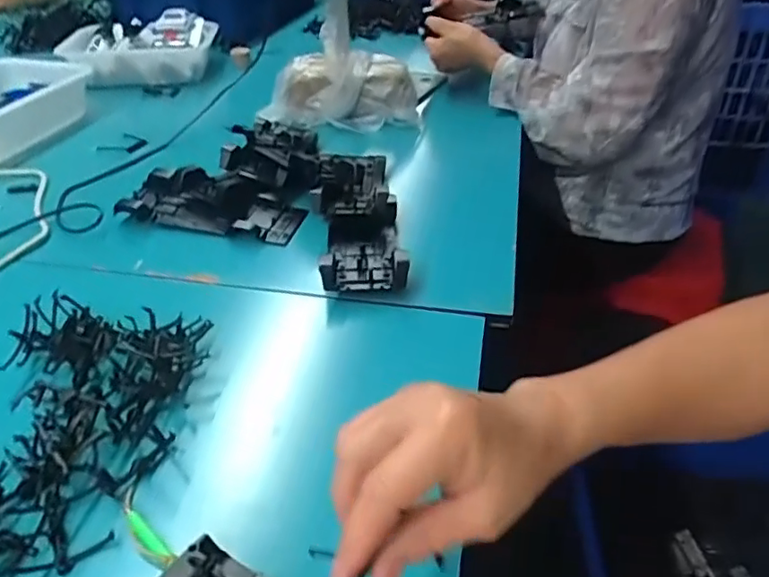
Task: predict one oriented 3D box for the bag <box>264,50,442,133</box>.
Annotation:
[{"bbox_3d":[-0.058,-0.296,0.841,0.226,0.090,0.128,2,39,4],"label":"bag"}]

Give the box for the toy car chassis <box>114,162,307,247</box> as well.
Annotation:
[{"bbox_3d":[-0.182,-0.094,0.628,0.186,0.033,0.079,9,40,13],"label":"toy car chassis"}]

